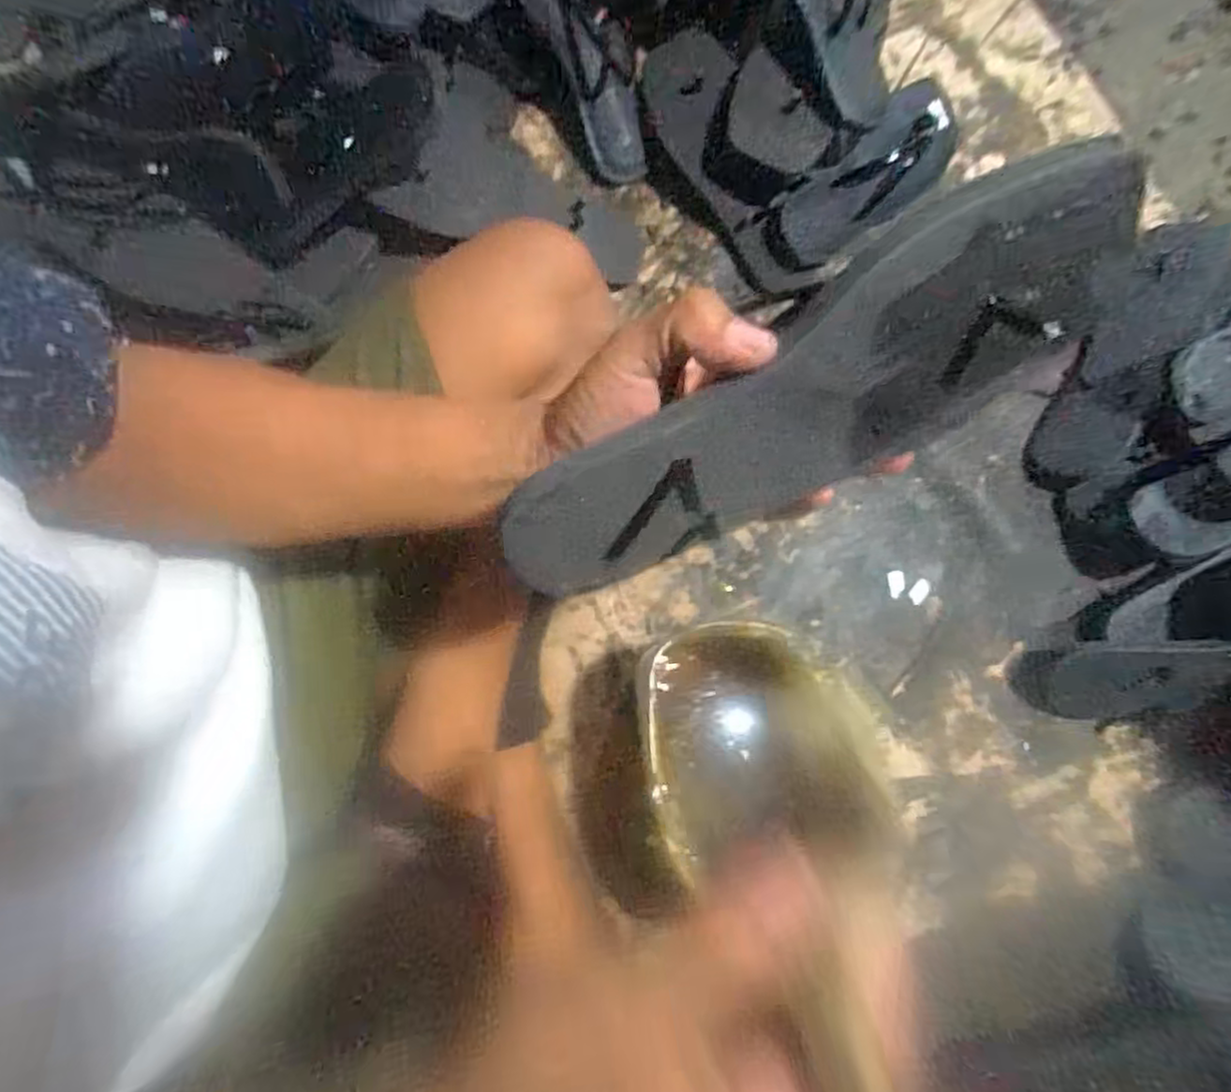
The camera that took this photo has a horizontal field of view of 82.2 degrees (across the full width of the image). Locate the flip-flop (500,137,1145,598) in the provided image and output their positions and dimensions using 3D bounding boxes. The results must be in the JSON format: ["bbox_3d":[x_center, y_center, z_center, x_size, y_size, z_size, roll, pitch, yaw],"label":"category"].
[{"bbox_3d":[0.070,-0.055,0.270,0.249,0.092,0.010,-25,41,5],"label":"flip-flop"}]

